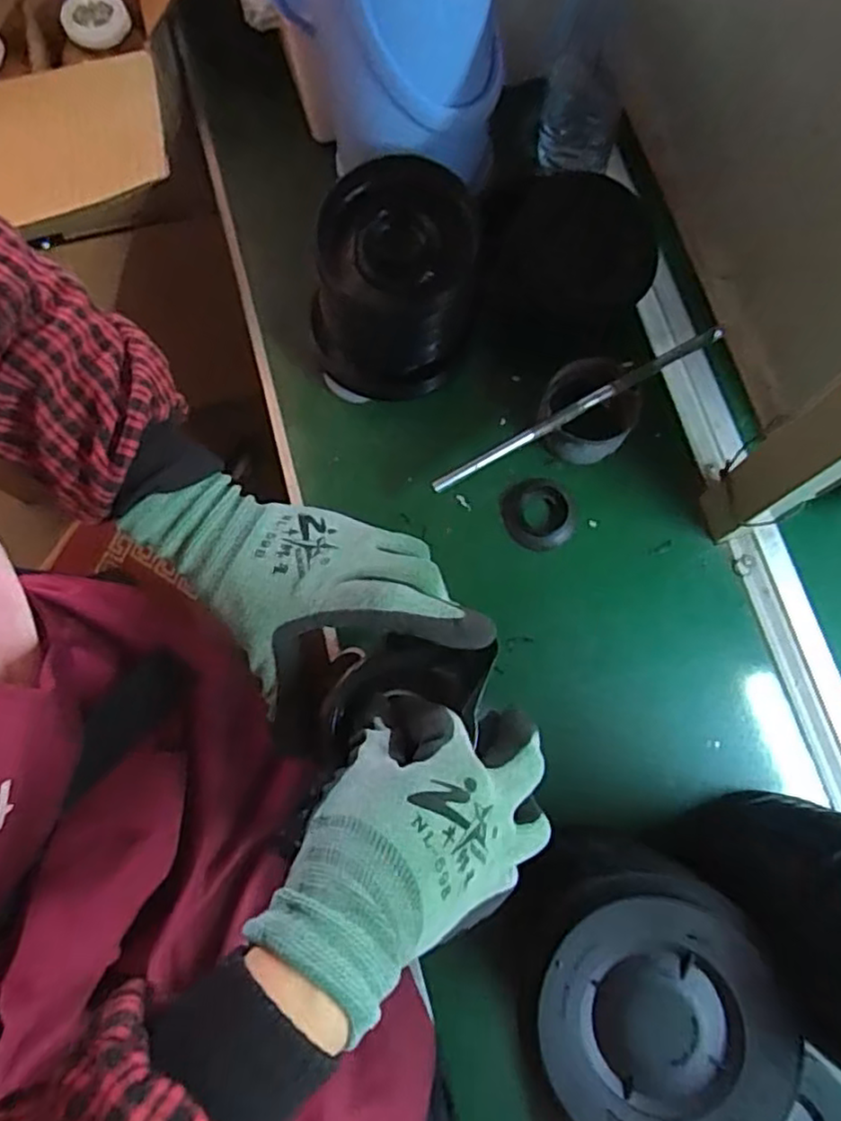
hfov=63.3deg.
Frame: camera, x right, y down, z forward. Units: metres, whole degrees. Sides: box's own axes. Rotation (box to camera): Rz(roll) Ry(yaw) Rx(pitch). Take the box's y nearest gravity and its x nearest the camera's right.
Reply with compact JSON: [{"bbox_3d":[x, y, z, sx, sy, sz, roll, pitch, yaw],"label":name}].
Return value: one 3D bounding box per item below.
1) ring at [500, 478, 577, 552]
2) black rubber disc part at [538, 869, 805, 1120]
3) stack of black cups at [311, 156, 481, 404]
[{"bbox_3d":[0.096,-0.038,0.553,0.053,0.015,0.060,-40,79,-8],"label":"ring"},{"bbox_3d":[0.108,0.203,0.299,0.103,0.018,0.111,0,77,0],"label":"black rubber disc part"},{"bbox_3d":[-0.021,-0.214,0.541,0.133,0.109,0.138,5,77,2],"label":"stack of black cups"}]

